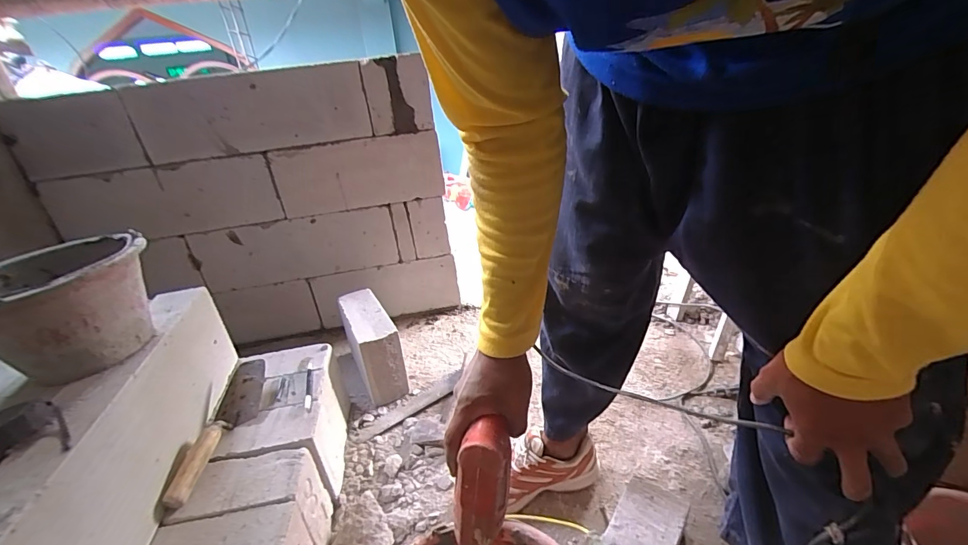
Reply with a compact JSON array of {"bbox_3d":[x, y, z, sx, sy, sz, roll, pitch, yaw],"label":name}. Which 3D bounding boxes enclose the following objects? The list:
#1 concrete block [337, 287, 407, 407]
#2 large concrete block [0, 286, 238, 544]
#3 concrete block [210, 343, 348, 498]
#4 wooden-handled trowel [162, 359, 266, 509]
[{"bbox_3d":[-0.309,0.197,1.144,0.101,0.197,0.293,-18,29,-23],"label":"concrete block"},{"bbox_3d":[-0.564,0.252,0.666,0.101,0.205,0.587,-9,27,-7],"label":"large concrete block"},{"bbox_3d":[-0.419,0.325,0.896,0.208,0.208,0.317,-11,27,-9],"label":"concrete block"},{"bbox_3d":[-0.481,0.280,0.762,0.073,0.058,0.292,-7,27,-2],"label":"wooden-handled trowel"}]

